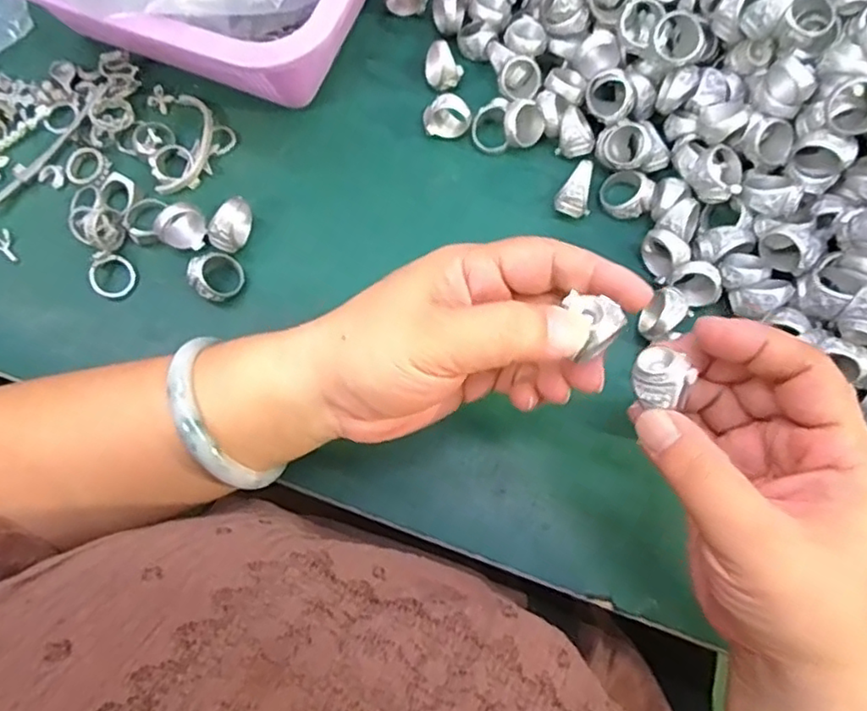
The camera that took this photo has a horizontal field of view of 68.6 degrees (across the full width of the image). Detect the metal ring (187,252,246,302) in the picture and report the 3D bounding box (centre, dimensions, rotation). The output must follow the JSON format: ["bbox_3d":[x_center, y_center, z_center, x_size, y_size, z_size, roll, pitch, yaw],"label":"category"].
[{"bbox_3d":[-0.116,-0.042,0.341,0.030,0.009,0.025,-7,104,-28],"label":"metal ring"}]

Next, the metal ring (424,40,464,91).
[{"bbox_3d":[0.006,-0.168,0.372,0.022,0.022,0.021,0,76,1],"label":"metal ring"}]

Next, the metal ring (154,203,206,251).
[{"bbox_3d":[-0.135,-0.069,0.342,0.015,0.025,0.024,37,80,10],"label":"metal ring"}]

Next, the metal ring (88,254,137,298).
[{"bbox_3d":[-0.175,-0.043,0.347,0.023,0.004,0.023,2,83,-17],"label":"metal ring"}]

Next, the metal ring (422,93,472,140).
[{"bbox_3d":[0.008,-0.136,0.365,0.027,0.023,0.016,4,76,2],"label":"metal ring"}]

